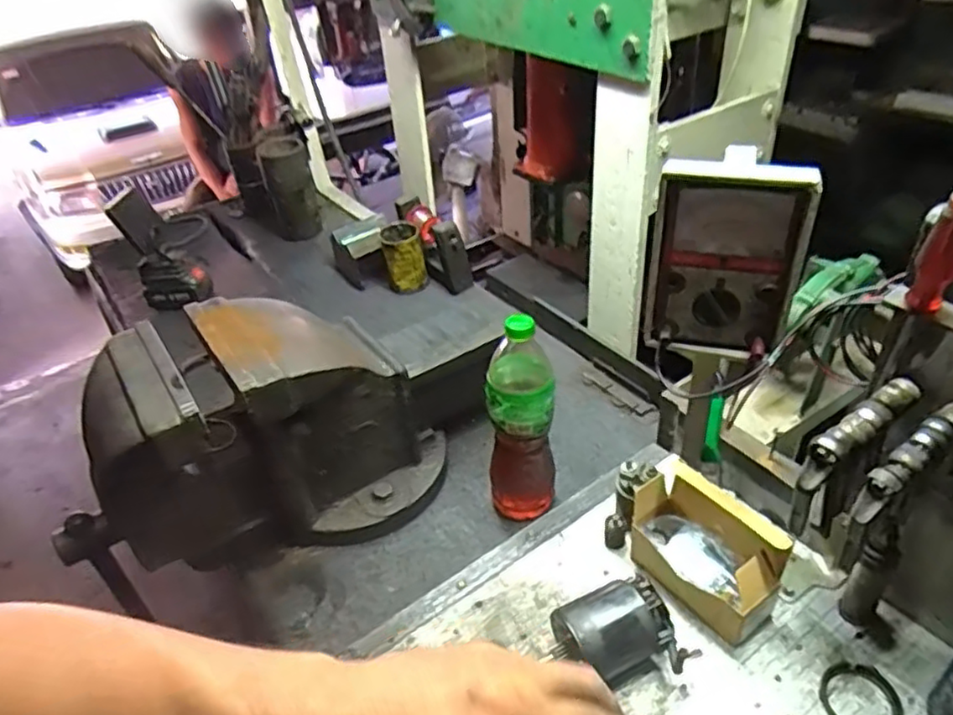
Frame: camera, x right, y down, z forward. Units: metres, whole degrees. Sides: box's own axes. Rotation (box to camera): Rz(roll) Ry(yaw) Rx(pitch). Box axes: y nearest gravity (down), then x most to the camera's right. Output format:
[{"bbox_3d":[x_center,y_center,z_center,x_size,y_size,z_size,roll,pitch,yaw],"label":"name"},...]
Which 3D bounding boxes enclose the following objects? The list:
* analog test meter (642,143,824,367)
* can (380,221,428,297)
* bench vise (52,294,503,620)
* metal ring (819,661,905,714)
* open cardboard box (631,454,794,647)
[{"bbox_3d":[0.216,-0.085,0.580,0.126,0.169,0.057,16,43,24],"label":"analog test meter"},{"bbox_3d":[-0.134,-0.186,1.223,0.072,0.100,0.081,-11,39,-8],"label":"can"},{"bbox_3d":[-0.199,0.067,0.782,0.512,0.257,0.182,-23,42,-21],"label":"bench vise"},{"bbox_3d":[0.340,0.303,0.590,0.064,0.005,0.067,-3,38,3],"label":"metal ring"},{"bbox_3d":[0.227,0.191,0.666,0.081,0.110,0.145,-25,42,-23],"label":"open cardboard box"}]

